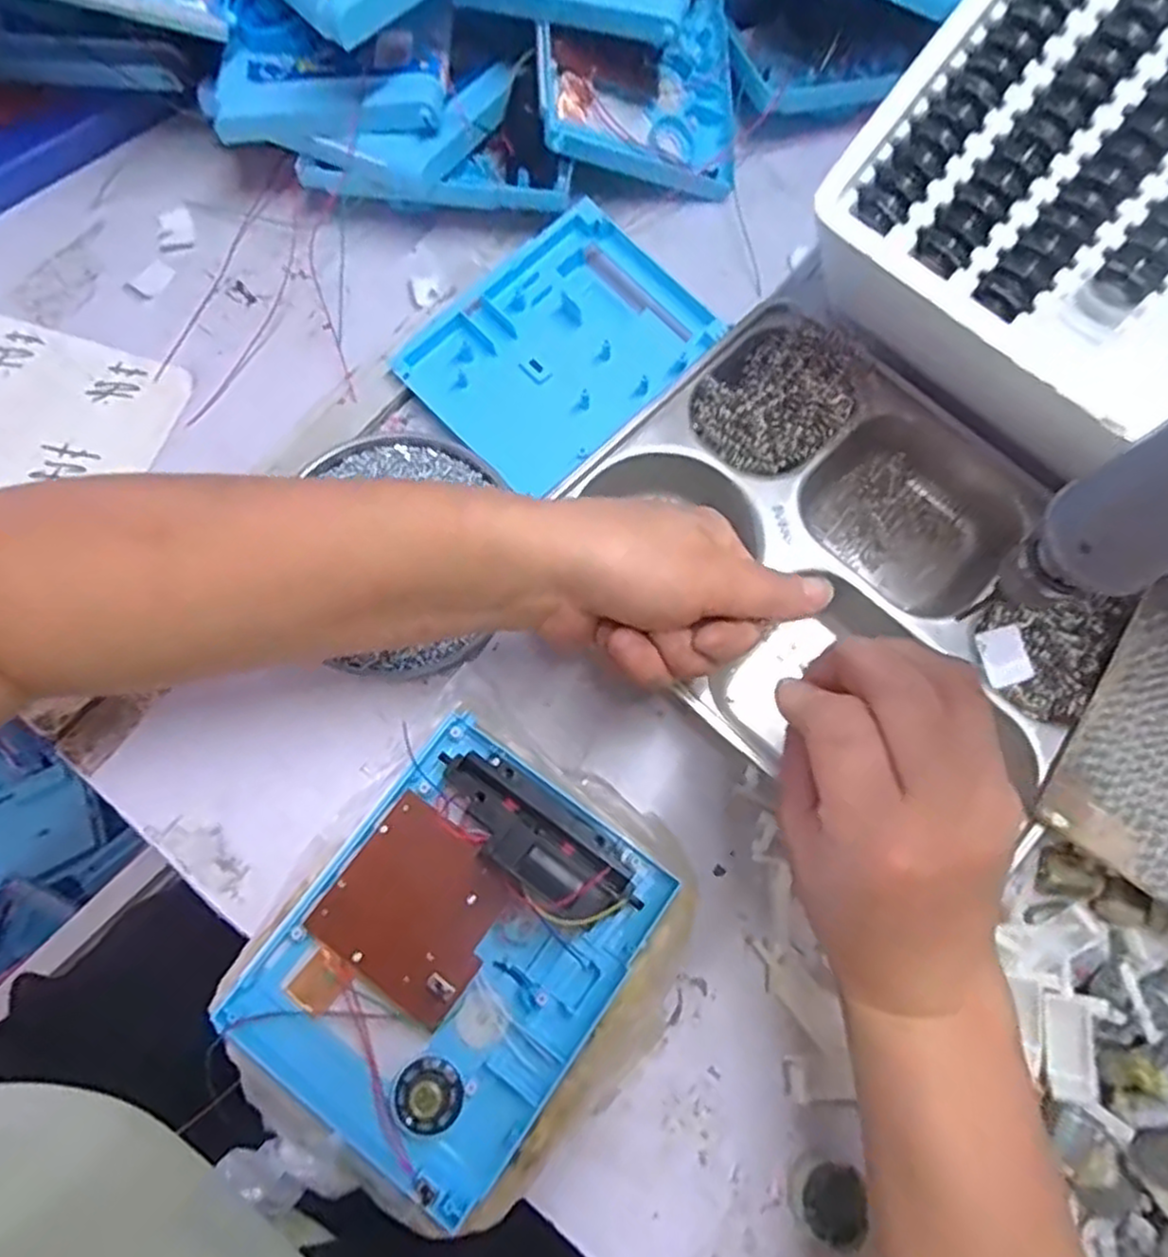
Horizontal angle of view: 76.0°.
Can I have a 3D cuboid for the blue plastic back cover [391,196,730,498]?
[{"bbox_3d":[-0.014,-0.166,0.437,0.156,0.019,0.128,-44,78,-12],"label":"blue plastic back cover"}]

